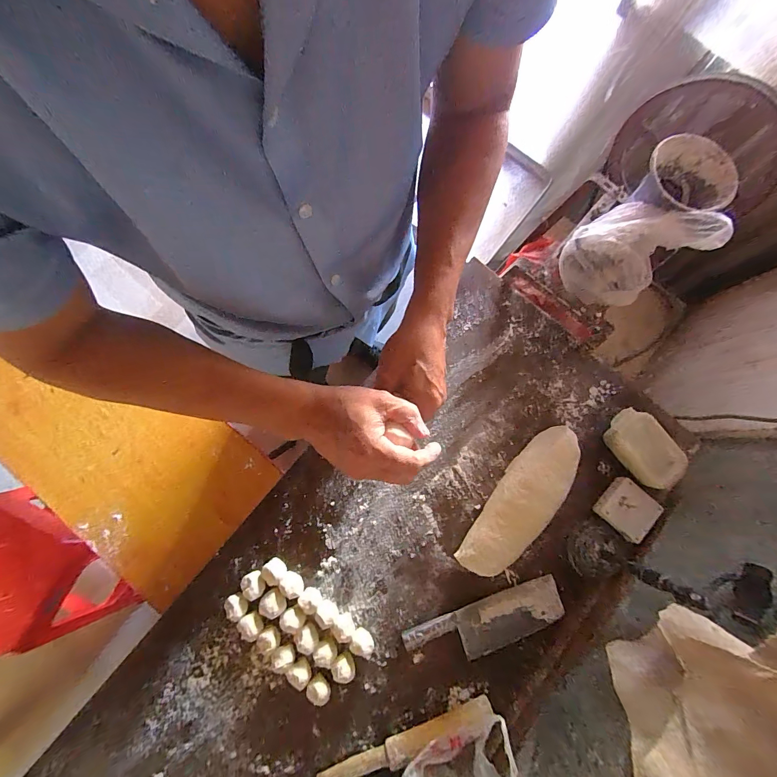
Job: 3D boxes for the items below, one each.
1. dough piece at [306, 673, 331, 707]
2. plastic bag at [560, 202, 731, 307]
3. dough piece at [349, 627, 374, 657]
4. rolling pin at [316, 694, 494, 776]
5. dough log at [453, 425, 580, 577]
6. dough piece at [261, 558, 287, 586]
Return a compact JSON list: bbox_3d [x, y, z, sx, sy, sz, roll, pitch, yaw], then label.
[{"bbox_3d":[-0.119,0.518,0.632,0.041,0.034,0.036,43,82,4],"label":"dough piece"},{"bbox_3d":[0.388,-0.227,0.592,0.150,0.132,0.143,-31,84,-7],"label":"plastic bag"},{"bbox_3d":[-0.046,0.445,0.641,0.041,0.039,0.031,22,81,1],"label":"dough piece"},{"bbox_3d":[0.033,0.601,0.617,0.300,0.028,0.032,-21,79,-4],"label":"rolling pin"},{"bbox_3d":[0.248,0.207,0.667,0.102,0.069,0.302,36,81,3],"label":"dough log"},{"bbox_3d":[-0.207,0.329,0.656,0.038,0.025,0.043,41,81,4],"label":"dough piece"}]

